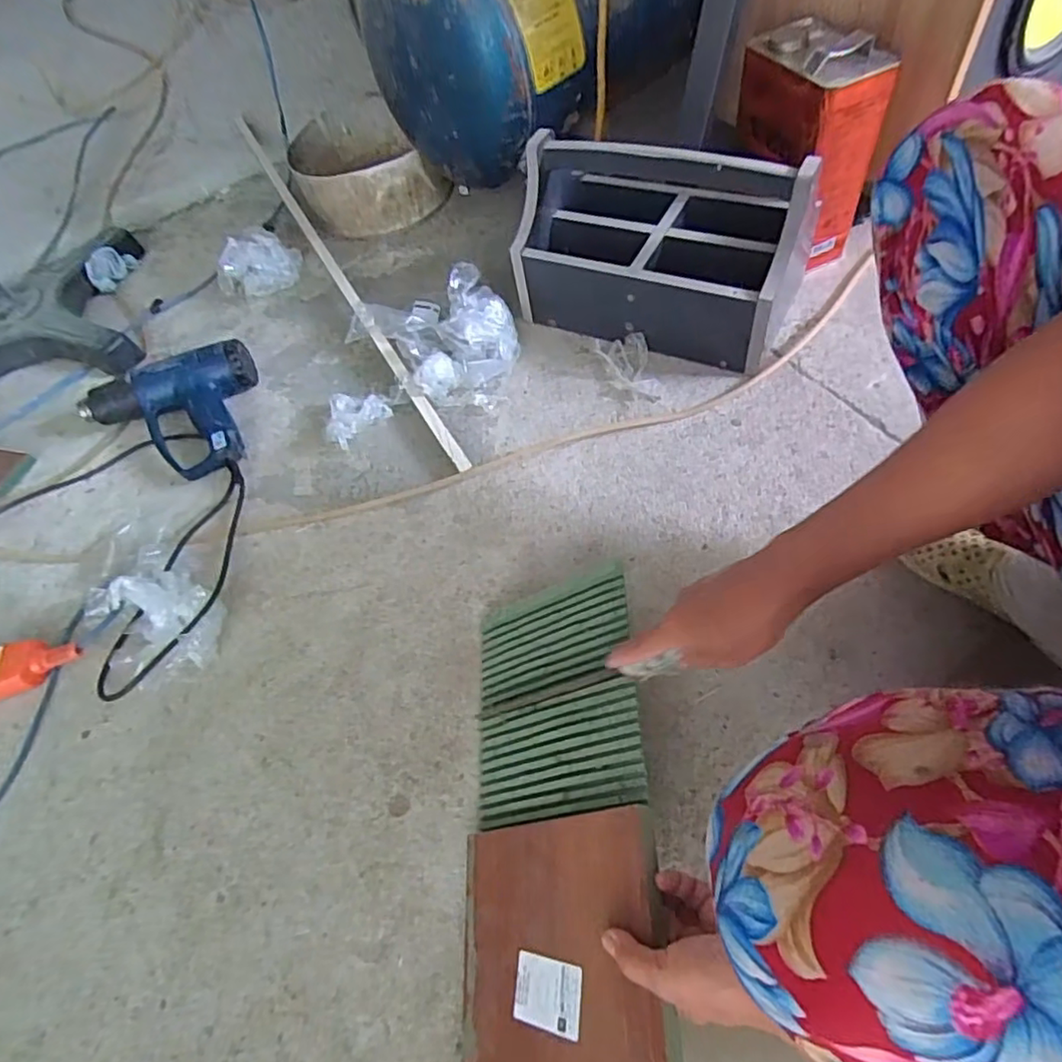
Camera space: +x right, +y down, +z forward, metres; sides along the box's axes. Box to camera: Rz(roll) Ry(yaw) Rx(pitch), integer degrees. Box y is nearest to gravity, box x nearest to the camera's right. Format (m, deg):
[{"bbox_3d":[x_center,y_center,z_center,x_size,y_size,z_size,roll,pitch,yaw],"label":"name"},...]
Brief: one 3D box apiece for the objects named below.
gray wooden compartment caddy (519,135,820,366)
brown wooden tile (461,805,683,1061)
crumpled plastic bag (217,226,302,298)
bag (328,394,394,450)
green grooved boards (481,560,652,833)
[{"bbox_3d":[0.168,-0.387,0.807,0.346,0.207,0.197,21,64,21],"label":"gray wooden compartment caddy"},{"bbox_3d":[0.017,0.299,0.434,0.176,0.011,0.172,-27,47,31],"label":"brown wooden tile"},{"bbox_3d":[-0.446,-0.442,1.010,0.110,0.063,0.132,35,69,26],"label":"crumpled plastic bag"},{"bbox_3d":[-0.243,-0.161,0.832,0.087,0.035,0.079,-39,61,-19],"label":"bag"},{"bbox_3d":[0.016,0.144,0.547,0.172,0.010,0.203,-28,49,31],"label":"green grooved boards"}]

